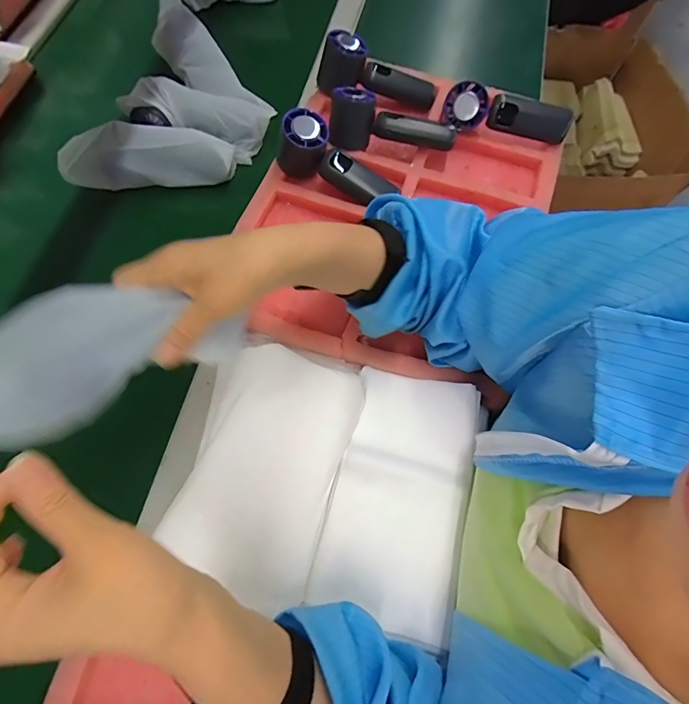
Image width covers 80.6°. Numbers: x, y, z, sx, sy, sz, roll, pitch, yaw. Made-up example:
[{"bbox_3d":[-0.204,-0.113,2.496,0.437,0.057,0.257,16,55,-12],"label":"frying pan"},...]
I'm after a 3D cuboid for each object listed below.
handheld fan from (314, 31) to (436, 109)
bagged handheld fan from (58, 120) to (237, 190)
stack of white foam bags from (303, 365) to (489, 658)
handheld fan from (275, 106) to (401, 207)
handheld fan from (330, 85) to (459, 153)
[{"bbox_3d":[0.045,-0.360,0.531,0.153,0.061,0.050,11,68,-13],"label":"handheld fan"},{"bbox_3d":[-0.236,-0.238,0.495,0.192,0.050,0.050,-8,69,-5],"label":"bagged handheld fan"},{"bbox_3d":[0.052,0.123,0.363,0.116,0.019,0.214,14,69,4],"label":"stack of white foam bags"},{"bbox_3d":[-0.009,-0.220,0.478,0.147,0.062,0.049,28,69,-6],"label":"handheld fan"},{"bbox_3d":[0.059,-0.280,0.493,0.148,0.049,0.050,8,68,1],"label":"handheld fan"}]

